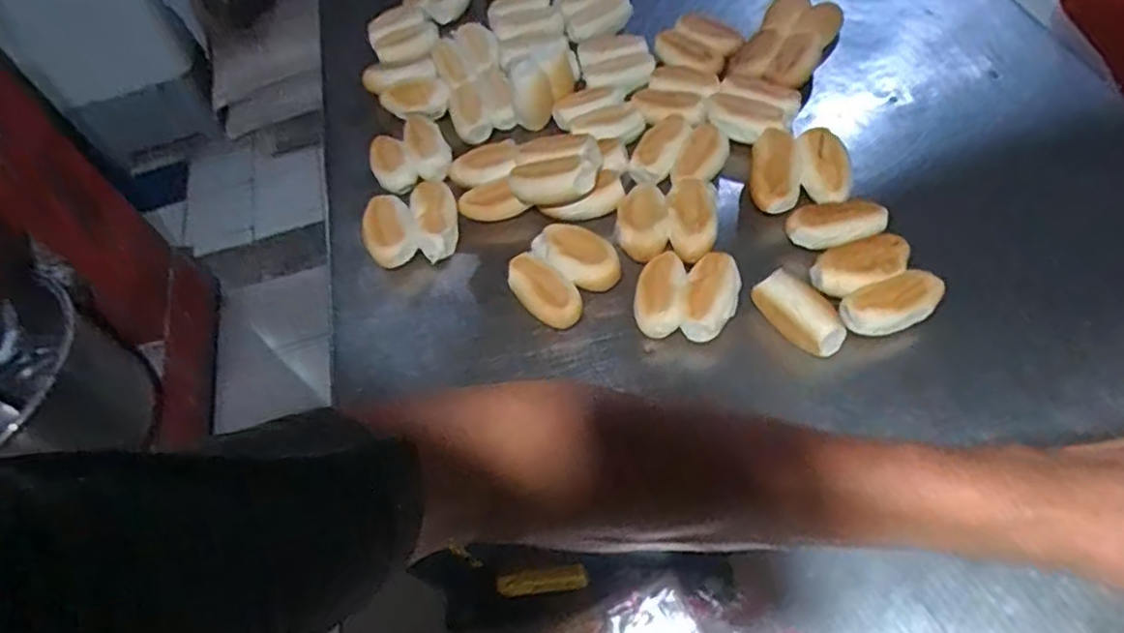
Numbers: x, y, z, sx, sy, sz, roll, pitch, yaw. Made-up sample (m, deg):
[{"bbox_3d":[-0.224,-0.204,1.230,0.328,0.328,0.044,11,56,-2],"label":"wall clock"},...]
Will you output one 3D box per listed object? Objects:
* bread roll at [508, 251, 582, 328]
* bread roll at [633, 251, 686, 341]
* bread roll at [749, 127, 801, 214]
[{"bbox_3d":[-0.019,-0.023,0.639,0.039,0.044,0.080,-35,59,-15],"label":"bread roll"},{"bbox_3d":[0.089,-0.016,0.623,0.042,0.044,0.075,7,57,12],"label":"bread roll"},{"bbox_3d":[0.207,-0.142,0.669,0.047,0.033,0.087,4,72,10],"label":"bread roll"}]

